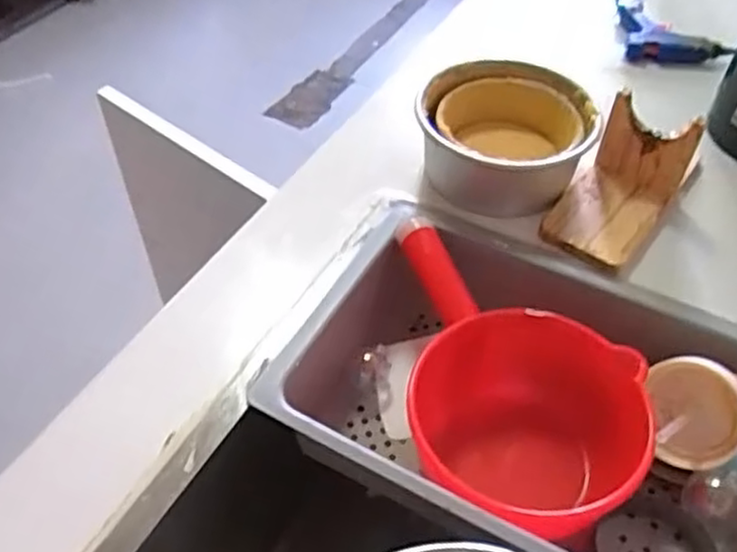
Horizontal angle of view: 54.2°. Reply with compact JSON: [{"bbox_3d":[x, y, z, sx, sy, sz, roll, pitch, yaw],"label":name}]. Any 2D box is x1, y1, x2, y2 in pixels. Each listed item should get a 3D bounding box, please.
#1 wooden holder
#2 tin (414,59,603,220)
[{"bbox_3d":[0.217,-0.080,0.630,0.081,0.081,0.124,30,54,24],"label":"wooden holder"},{"bbox_3d":[0.128,-0.130,0.681,0.155,0.071,0.149,0,48,-1],"label":"tin"}]

